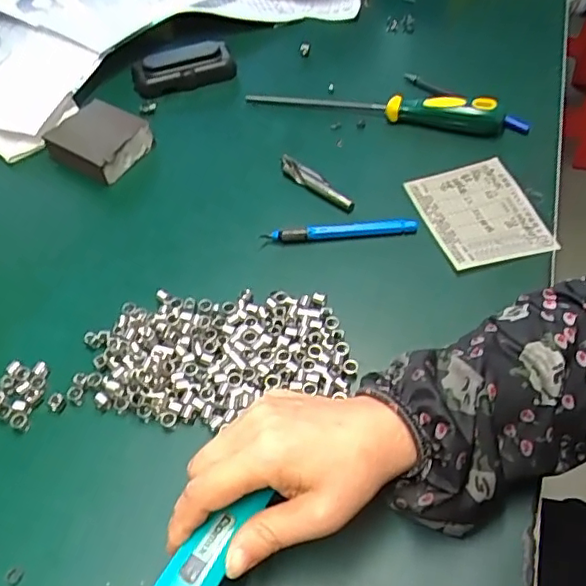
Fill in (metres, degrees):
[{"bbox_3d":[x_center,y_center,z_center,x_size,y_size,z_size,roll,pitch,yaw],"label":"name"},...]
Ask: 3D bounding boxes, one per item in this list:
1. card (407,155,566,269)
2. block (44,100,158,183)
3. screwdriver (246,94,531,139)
[{"bbox_3d":[0.153,-0.067,0.487,0.085,0.009,0.105,-15,53,-8],"label":"card"},{"bbox_3d":[-0.184,-0.145,0.554,0.088,0.026,0.071,29,60,23],"label":"block"},{"bbox_3d":[0.083,-0.178,0.546,0.258,0.026,0.025,10,54,11],"label":"screwdriver"}]

